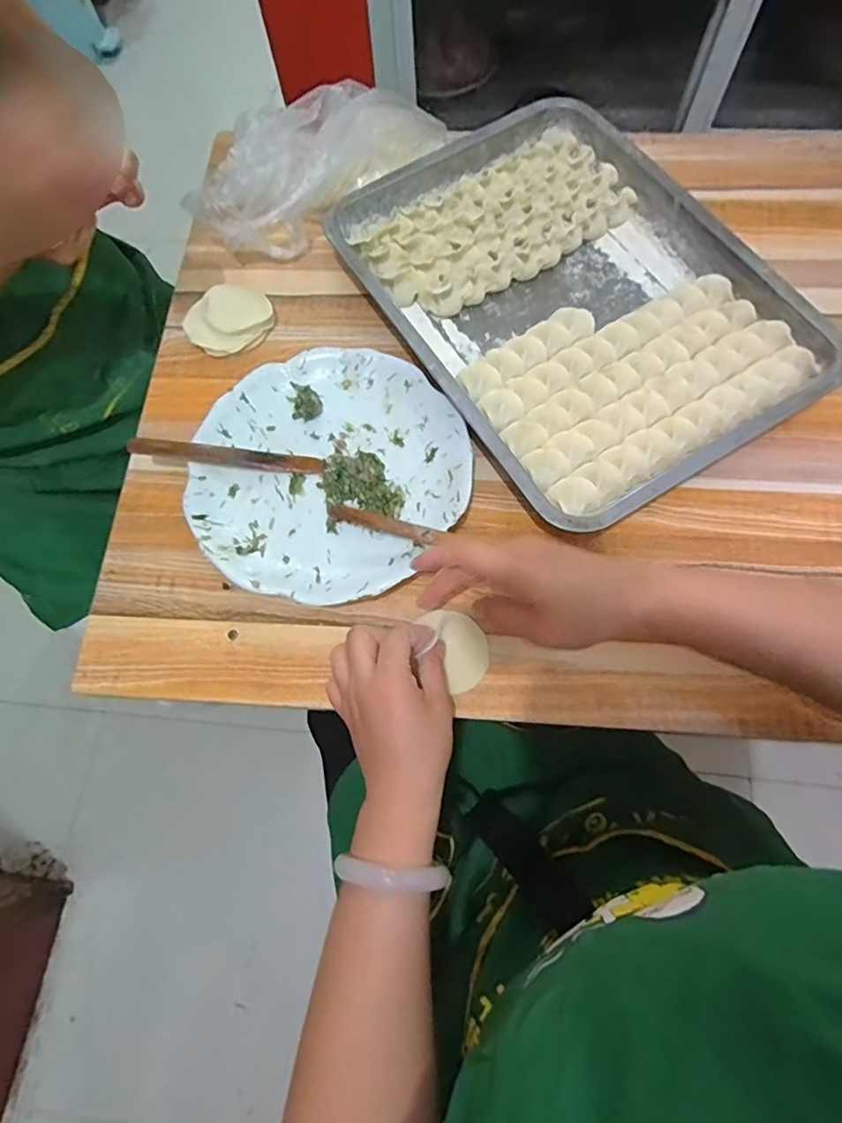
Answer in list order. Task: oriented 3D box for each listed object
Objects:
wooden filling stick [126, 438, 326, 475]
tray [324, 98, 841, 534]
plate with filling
[{"bbox_3d":[-0.152,-0.082,0.431,0.147,0.004,0.015,6,94,-5],"label":"wooden filling stick"},{"bbox_3d":[0.120,-0.227,0.470,0.278,0.044,0.379,-31,72,-8],"label":"tray"},{"bbox_3d":[-0.074,-0.070,0.434,0.205,0.030,0.208,-1,70,2],"label":"plate with filling"}]

